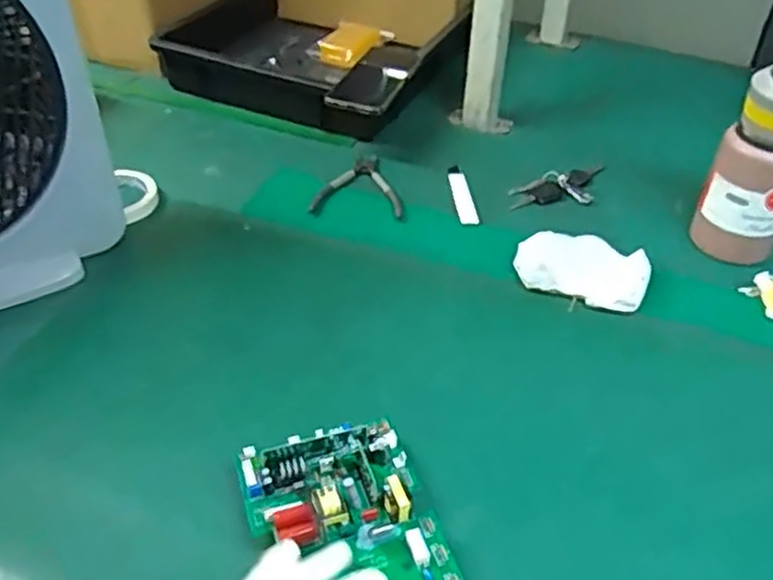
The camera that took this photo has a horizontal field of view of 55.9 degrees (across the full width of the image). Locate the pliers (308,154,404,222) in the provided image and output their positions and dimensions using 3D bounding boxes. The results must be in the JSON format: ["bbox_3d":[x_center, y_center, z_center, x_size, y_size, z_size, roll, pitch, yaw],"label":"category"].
[{"bbox_3d":[-0.034,-0.134,0.924,0.110,0.016,0.159,2,41,0],"label":"pliers"}]

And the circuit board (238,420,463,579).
[{"bbox_3d":[-0.016,0.180,0.484,0.122,0.024,0.220,-16,44,-19],"label":"circuit board"}]

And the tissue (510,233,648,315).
[{"bbox_3d":[0.209,-0.024,0.780,0.135,0.025,0.088,17,44,17],"label":"tissue"}]

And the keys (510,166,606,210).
[{"bbox_3d":[0.228,-0.132,0.926,0.161,0.023,0.061,-16,44,-19],"label":"keys"}]

